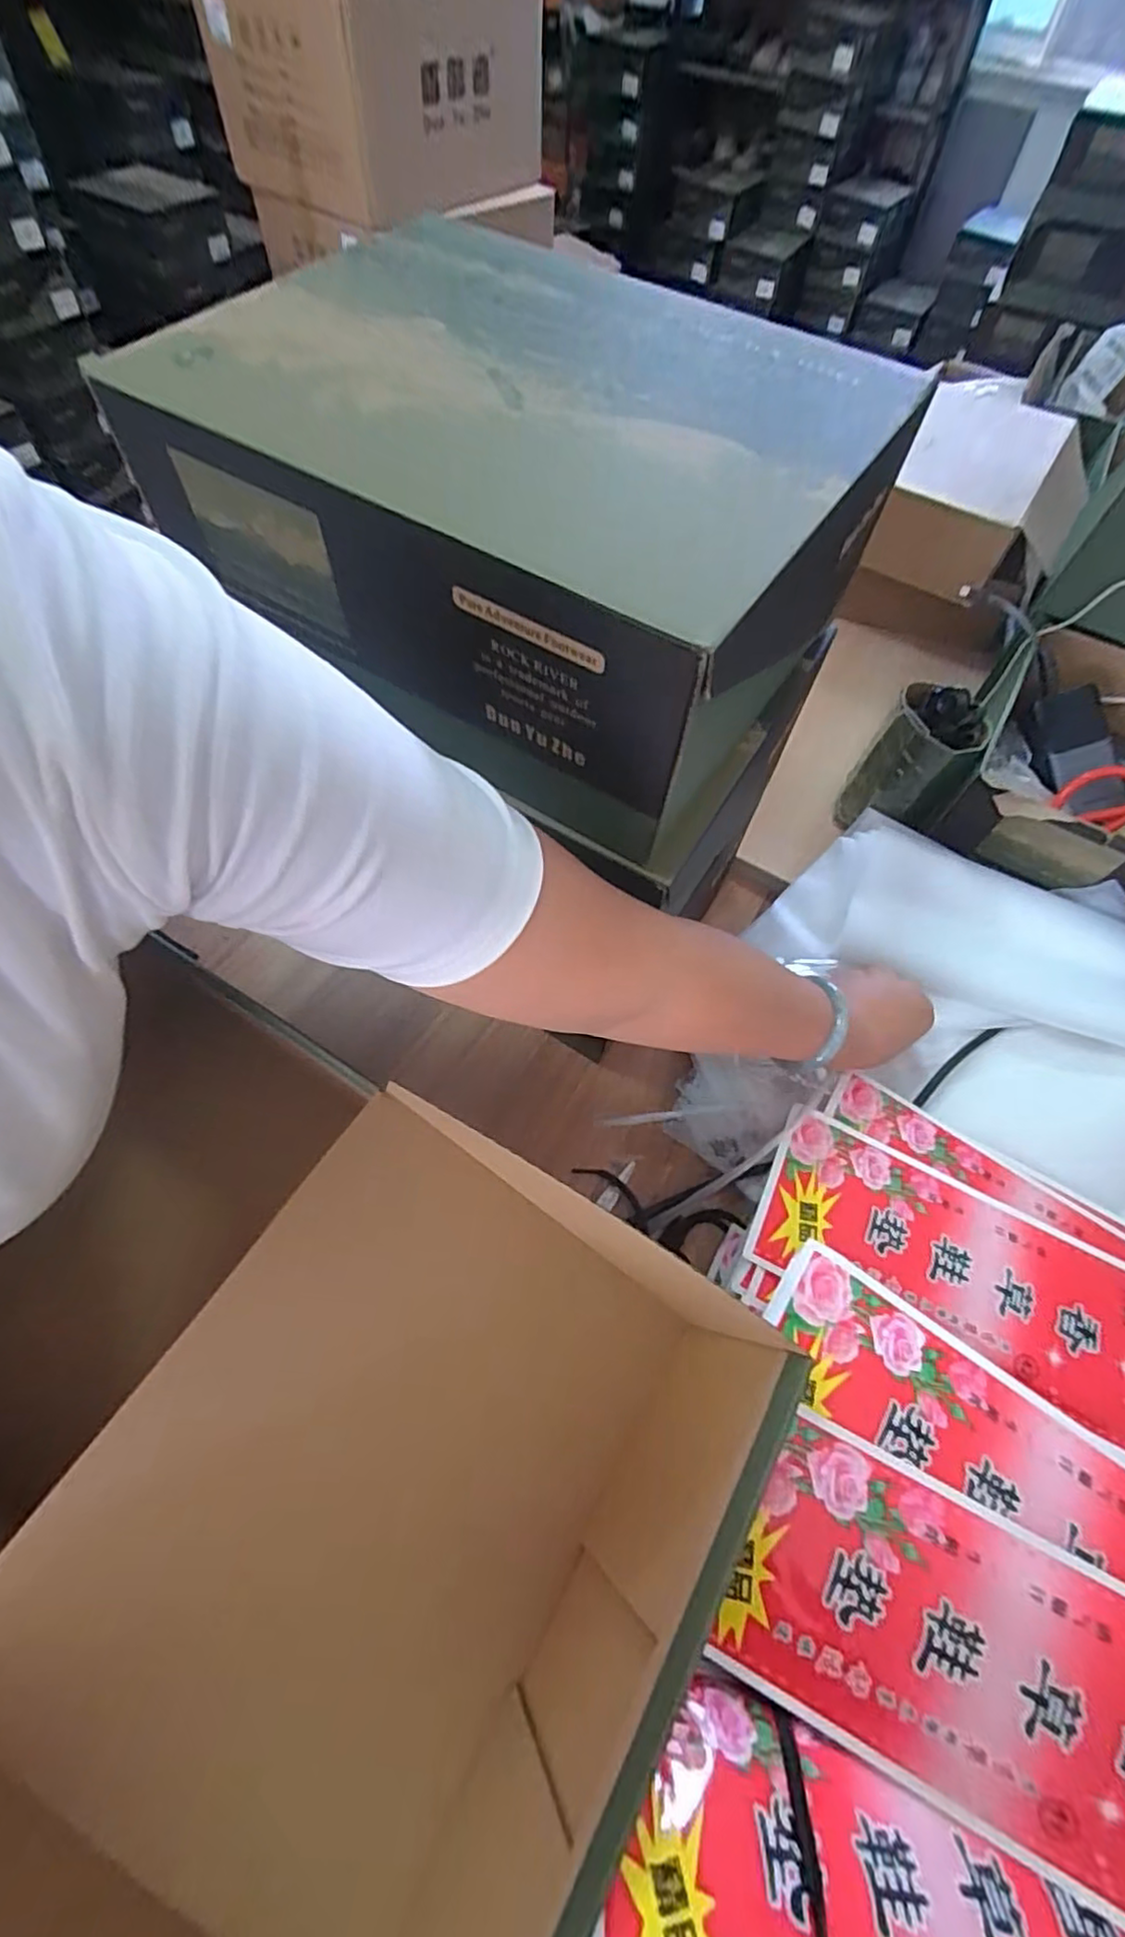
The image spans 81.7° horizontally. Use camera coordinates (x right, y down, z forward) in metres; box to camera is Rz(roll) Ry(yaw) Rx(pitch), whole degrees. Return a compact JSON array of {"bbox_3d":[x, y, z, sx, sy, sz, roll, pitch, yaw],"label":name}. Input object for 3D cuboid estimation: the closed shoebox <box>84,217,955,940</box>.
[{"bbox_3d":[-0.016,-0.246,0.366,0.326,0.147,0.247,30,64,13],"label":"closed shoebox"}]

